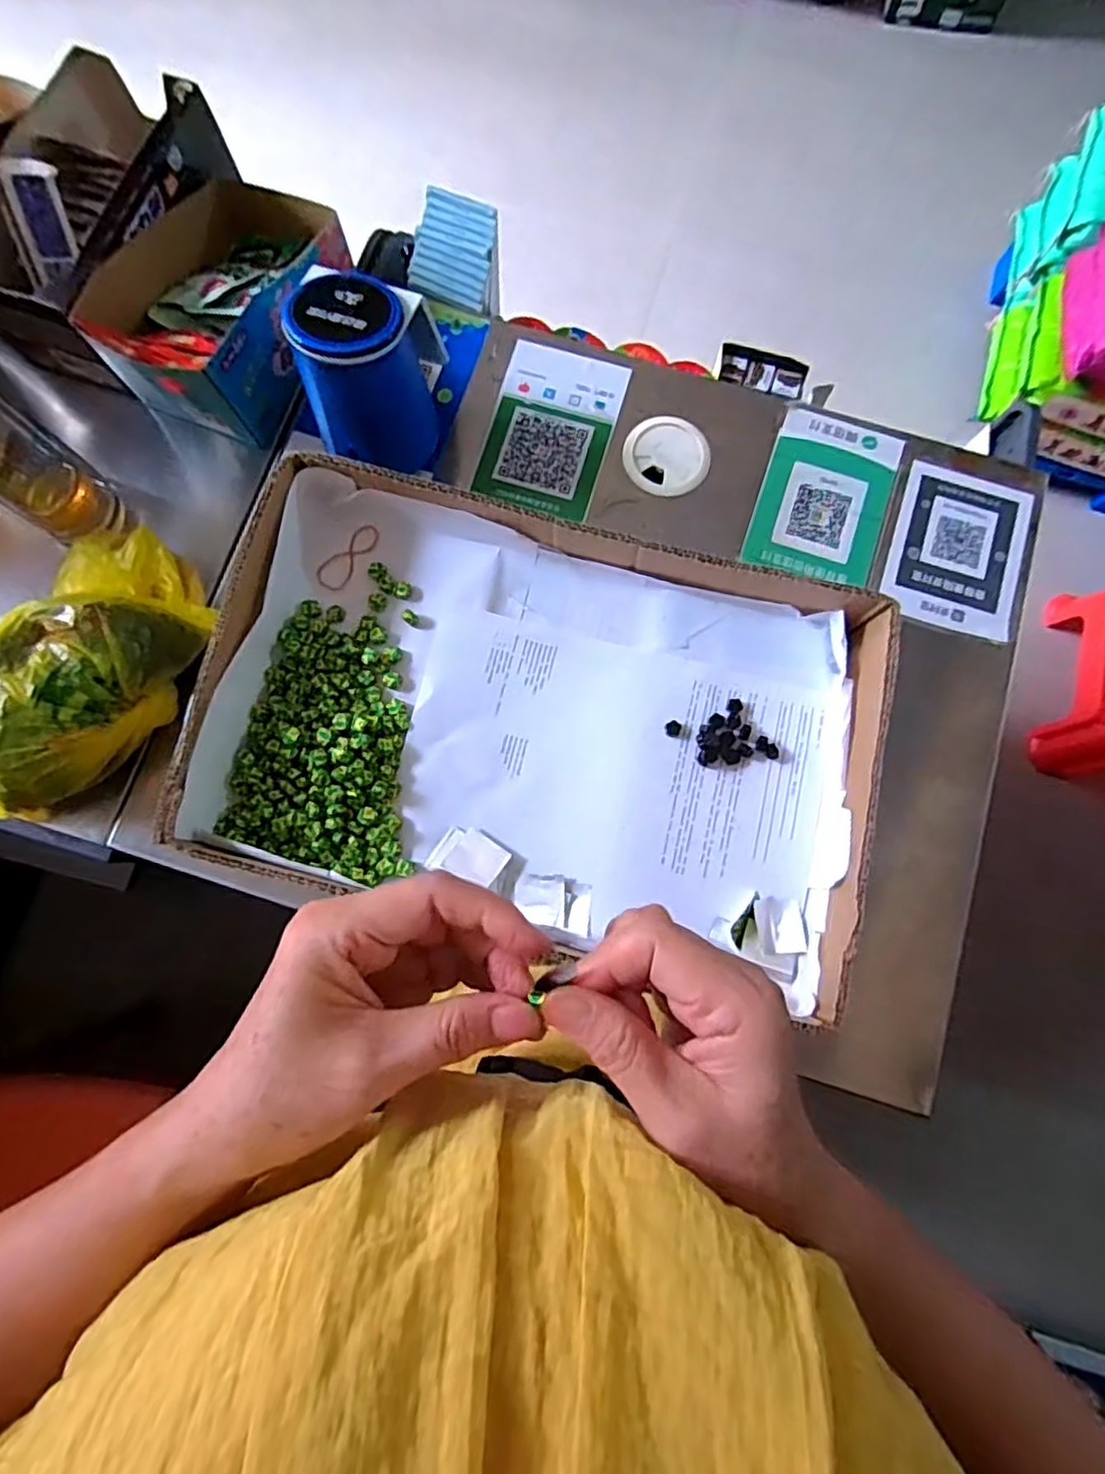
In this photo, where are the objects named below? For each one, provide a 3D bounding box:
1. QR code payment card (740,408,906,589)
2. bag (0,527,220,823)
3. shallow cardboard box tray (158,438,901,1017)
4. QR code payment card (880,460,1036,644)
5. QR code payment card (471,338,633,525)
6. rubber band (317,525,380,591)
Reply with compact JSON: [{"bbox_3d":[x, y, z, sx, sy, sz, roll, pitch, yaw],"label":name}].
[{"bbox_3d":[0.217,-0.190,0.518,0.098,0.005,0.138,19,81,4],"label":"QR code payment card"},{"bbox_3d":[-0.312,-0.046,0.442,0.113,0.085,0.212,9,79,2],"label":"bag"},{"bbox_3d":[-0.005,-0.013,0.443,0.428,0.060,0.275,12,79,2],"label":"shallow cardboard box tray"},{"bbox_3d":[0.321,-0.148,0.510,0.102,0.006,0.133,19,79,3],"label":"QR code payment card"},{"bbox_3d":[-0.001,-0.248,0.525,0.096,0.006,0.143,15,79,3],"label":"QR code payment card"},{"bbox_3d":[-0.152,-0.135,0.485,0.023,0.004,0.058,35,85,2],"label":"rubber band"}]

